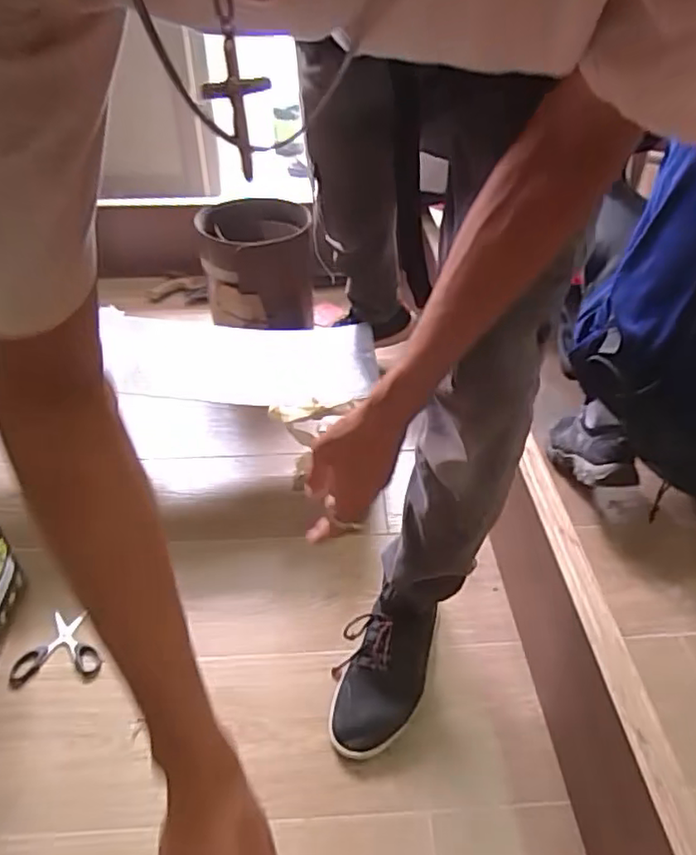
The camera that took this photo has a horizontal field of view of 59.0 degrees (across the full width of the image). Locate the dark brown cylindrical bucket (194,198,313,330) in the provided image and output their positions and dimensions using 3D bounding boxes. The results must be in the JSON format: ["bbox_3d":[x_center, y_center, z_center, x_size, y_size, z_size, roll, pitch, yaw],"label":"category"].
[{"bbox_3d":[-0.188,-0.328,1.295,0.222,0.224,0.220,-2,41,-5],"label":"dark brown cylindrical bucket"}]

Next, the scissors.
[{"bbox_3d":[-0.396,0.302,0.845,0.110,0.010,0.106,-5,40,-6],"label":"scissors"}]

